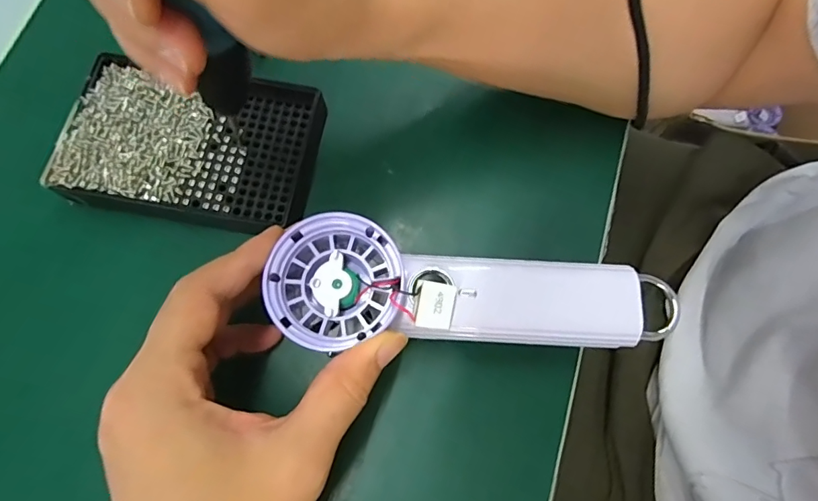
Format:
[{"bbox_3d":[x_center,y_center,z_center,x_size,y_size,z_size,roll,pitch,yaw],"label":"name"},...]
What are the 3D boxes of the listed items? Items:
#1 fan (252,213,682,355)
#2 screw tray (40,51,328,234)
[{"bbox_3d":[0.028,0.020,0.219,0.180,0.026,0.056,6,75,-4],"label":"fan"},{"bbox_3d":[-0.124,-0.062,0.273,0.134,0.018,0.092,9,75,2],"label":"screw tray"}]

